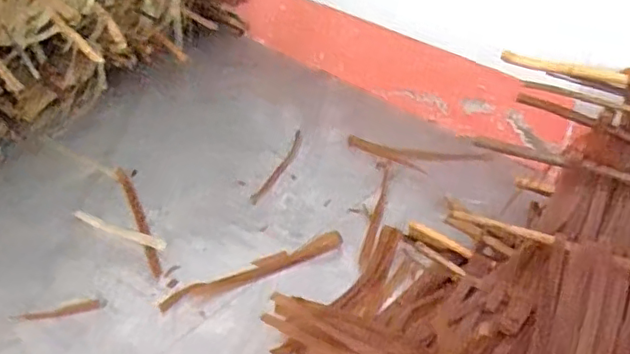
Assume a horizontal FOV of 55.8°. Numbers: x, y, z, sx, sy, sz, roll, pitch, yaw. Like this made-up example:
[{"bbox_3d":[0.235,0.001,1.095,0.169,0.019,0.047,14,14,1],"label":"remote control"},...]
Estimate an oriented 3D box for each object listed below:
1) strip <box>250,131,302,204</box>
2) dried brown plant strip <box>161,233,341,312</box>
[{"bbox_3d":[-0.069,-0.022,1.223,0.030,0.006,0.242,14,42,16],"label":"strip"},{"bbox_3d":[-0.100,0.157,0.995,0.317,0.017,0.049,-16,43,-18],"label":"dried brown plant strip"}]

